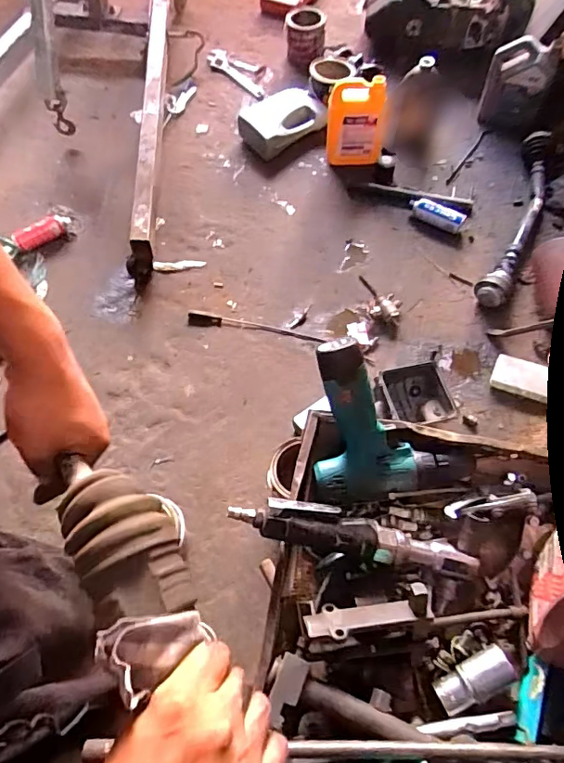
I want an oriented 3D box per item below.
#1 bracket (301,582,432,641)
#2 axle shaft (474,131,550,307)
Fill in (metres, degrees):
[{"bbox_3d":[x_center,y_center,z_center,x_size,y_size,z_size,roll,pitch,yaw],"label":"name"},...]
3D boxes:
[{"bbox_3d":[0.086,0.229,0.511,0.126,0.040,0.032,-11,64,-4],"label":"bracket"},{"bbox_3d":[0.754,-0.518,1.646,0.120,0.105,0.707,21,66,11],"label":"axle shaft"}]

